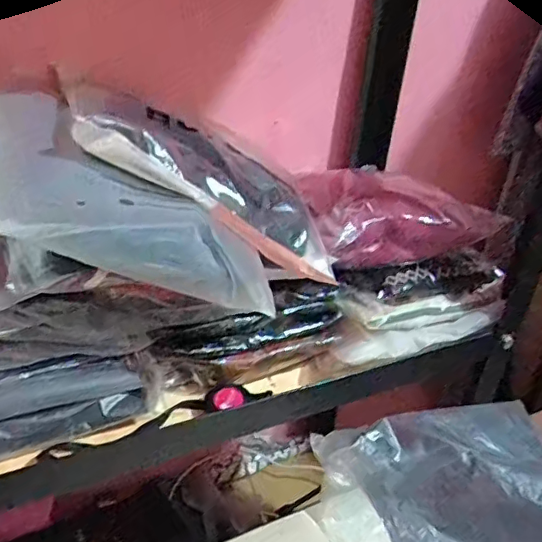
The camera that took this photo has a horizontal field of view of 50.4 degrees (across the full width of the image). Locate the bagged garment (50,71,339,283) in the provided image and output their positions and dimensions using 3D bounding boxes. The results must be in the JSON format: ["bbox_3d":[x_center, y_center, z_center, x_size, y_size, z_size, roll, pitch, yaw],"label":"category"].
[{"bbox_3d":[-0.066,-0.108,0.612,0.325,0.070,0.148,25,17,-35],"label":"bagged garment"}]

